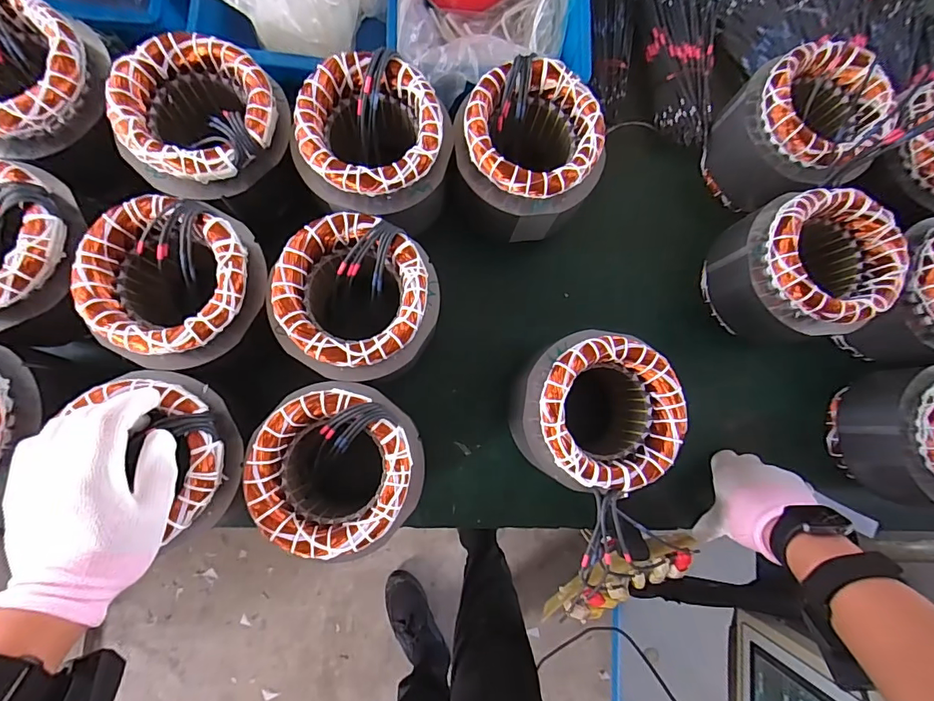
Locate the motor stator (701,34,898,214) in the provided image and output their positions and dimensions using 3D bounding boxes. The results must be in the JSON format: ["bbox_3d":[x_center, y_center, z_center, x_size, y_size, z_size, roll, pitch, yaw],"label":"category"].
[{"bbox_3d":[0.359,-0.237,0.499,0.126,0.141,0.139,-33,86,-8],"label":"motor stator"}]

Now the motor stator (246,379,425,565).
[{"bbox_3d":[-0.111,0.104,0.434,0.134,0.147,0.133,1,82,-5],"label":"motor stator"}]

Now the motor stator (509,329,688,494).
[{"bbox_3d":[0.124,0.061,0.449,0.138,0.133,0.142,-13,83,-6],"label":"motor stator"}]

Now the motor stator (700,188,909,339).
[{"bbox_3d":[0.344,-0.080,0.487,0.130,0.139,0.140,1,82,-5],"label":"motor stator"}]

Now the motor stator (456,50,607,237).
[{"bbox_3d":[0.061,-0.193,0.463,0.134,0.113,0.124,1,82,-5],"label":"motor stator"}]

